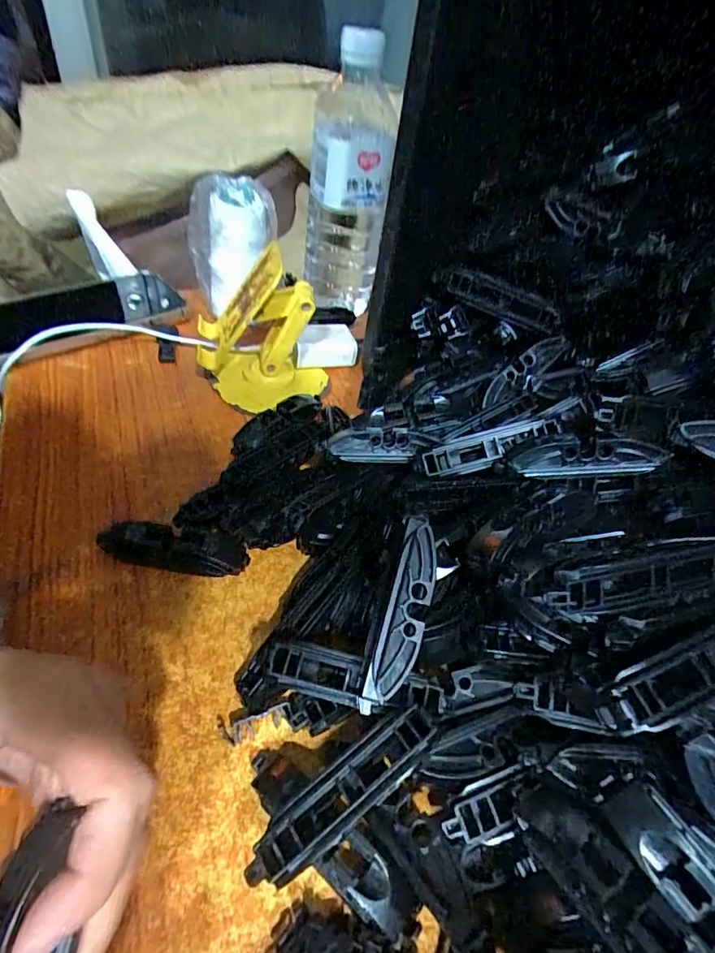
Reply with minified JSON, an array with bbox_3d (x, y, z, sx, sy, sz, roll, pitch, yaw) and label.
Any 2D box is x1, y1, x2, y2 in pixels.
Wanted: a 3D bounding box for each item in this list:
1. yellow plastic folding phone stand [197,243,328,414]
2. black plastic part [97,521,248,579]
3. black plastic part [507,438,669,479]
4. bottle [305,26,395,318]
[{"bbox_3d":[-0.068,-0.110,0.365,0.099,0.095,0.079,-1,47,-13],"label":"yellow plastic folding phone stand"},{"bbox_3d":[-0.099,0.039,0.266,0.075,0.020,0.021,11,45,0],"label":"black plastic part"},{"bbox_3d":[0.113,-0.009,0.242,0.069,0.017,0.010,-2,44,13],"label":"black plastic part"},{"bbox_3d":[-0.011,-0.244,0.433,0.067,0.189,0.069,3,46,-10],"label":"bottle"}]

